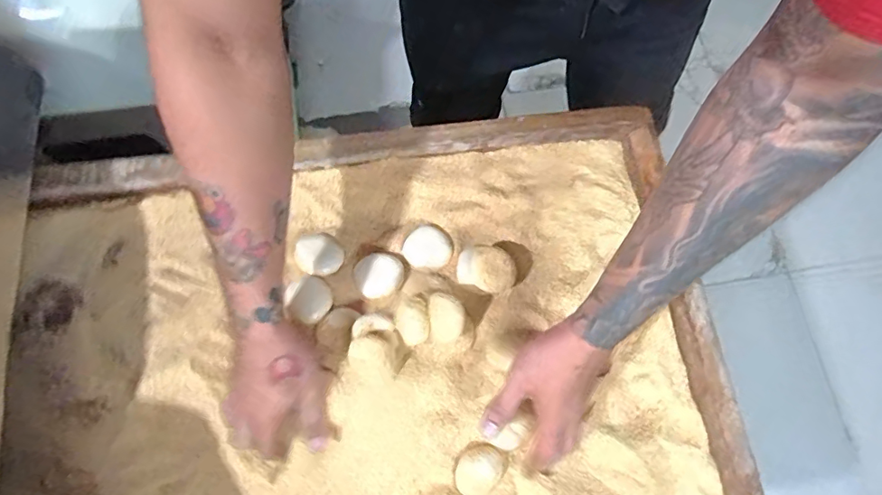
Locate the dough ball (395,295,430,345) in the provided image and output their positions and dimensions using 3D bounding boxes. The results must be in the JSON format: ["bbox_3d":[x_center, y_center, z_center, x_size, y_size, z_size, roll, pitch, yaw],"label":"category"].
[{"bbox_3d":[-0.029,0.074,0.513,0.032,0.025,0.044,-10,75,-4],"label":"dough ball"}]

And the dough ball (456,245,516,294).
[{"bbox_3d":[0.049,0.025,0.562,0.064,0.042,0.048,26,76,6],"label":"dough ball"}]

